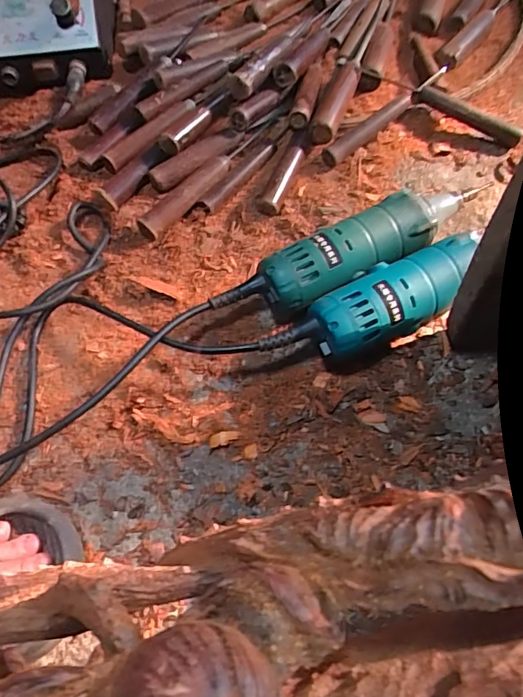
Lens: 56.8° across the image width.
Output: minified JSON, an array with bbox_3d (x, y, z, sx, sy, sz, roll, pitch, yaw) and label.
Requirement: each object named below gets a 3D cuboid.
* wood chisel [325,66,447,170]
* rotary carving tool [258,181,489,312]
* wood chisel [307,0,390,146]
[{"bbox_3d":[0.129,-0.246,0.507,0.176,0.021,0.022,-39,67,-15],"label":"wood chisel"},{"bbox_3d":[0.097,-0.087,0.413,0.212,0.044,0.057,-27,64,-10],"label":"rotary carving tool"},{"bbox_3d":[0.109,-0.334,0.543,0.025,0.035,0.291,17,65,12],"label":"wood chisel"}]

